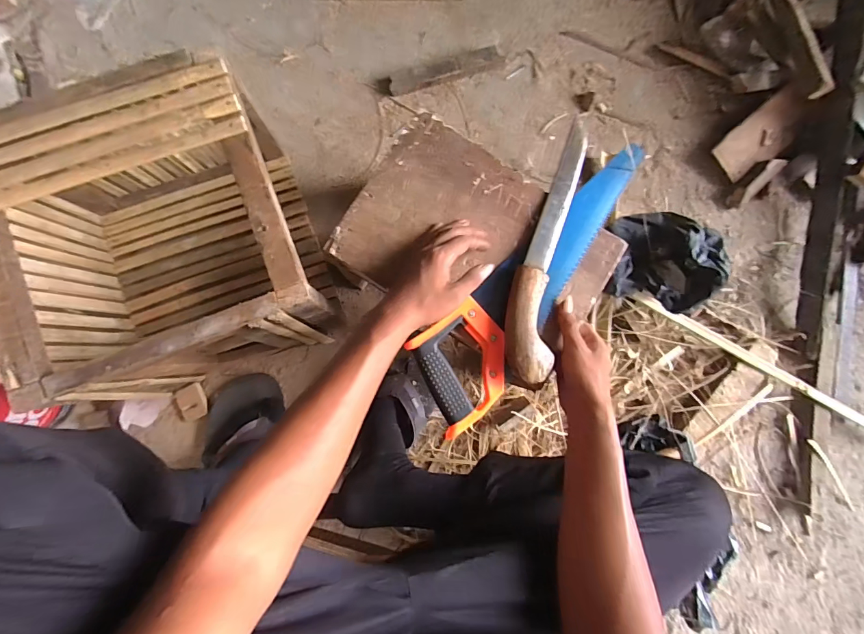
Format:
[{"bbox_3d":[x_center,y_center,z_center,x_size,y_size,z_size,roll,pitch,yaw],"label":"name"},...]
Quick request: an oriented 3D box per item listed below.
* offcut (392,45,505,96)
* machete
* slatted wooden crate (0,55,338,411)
[{"bbox_3d":[0.026,-0.456,0.750,0.214,0.022,0.041,-21,85,-6],"label":"offcut"},{"bbox_3d":[0.147,-0.091,0.511,0.062,0.027,0.347,19,73,-2],"label":"machete"},{"bbox_3d":[-0.345,-0.100,0.555,0.321,0.252,0.335,-21,88,-5],"label":"slatted wooden crate"}]

